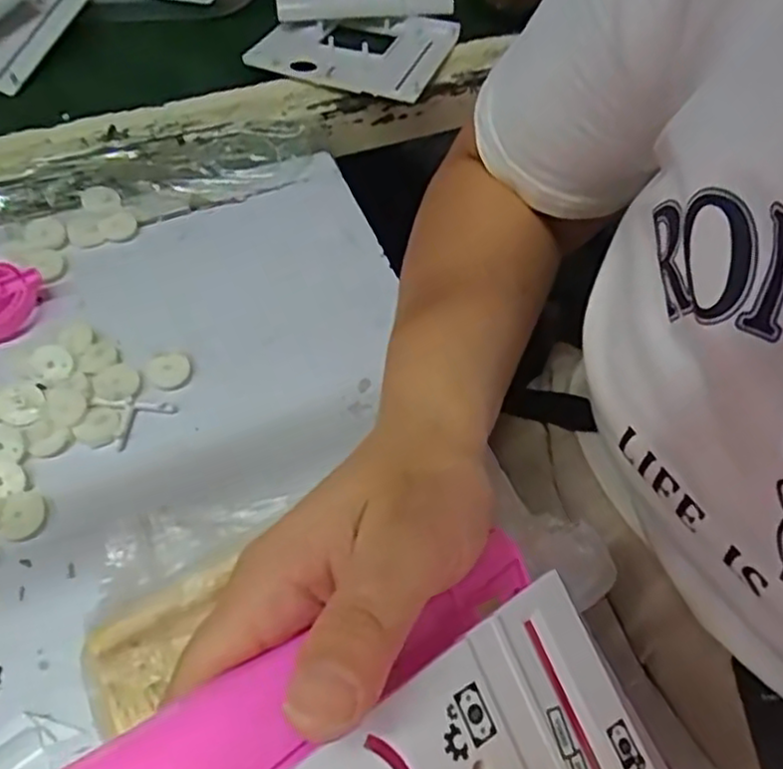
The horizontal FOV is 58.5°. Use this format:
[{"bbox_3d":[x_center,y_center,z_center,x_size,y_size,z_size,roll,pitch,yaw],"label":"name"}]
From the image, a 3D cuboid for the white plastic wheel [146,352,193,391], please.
[{"bbox_3d":[-0.122,-0.008,0.385,0.023,0.004,0.023,2,56,-3],"label":"white plastic wheel"}]

